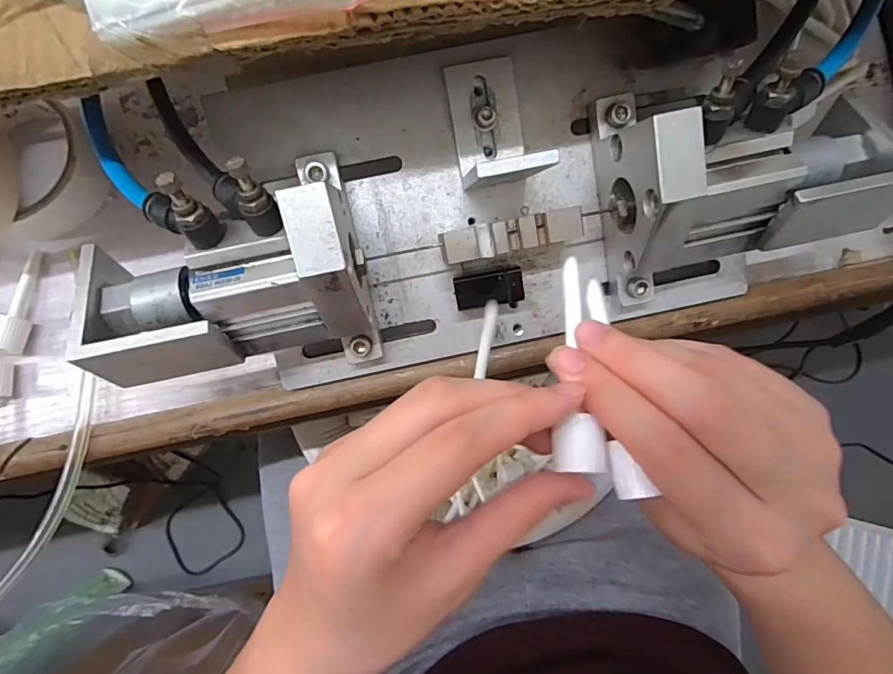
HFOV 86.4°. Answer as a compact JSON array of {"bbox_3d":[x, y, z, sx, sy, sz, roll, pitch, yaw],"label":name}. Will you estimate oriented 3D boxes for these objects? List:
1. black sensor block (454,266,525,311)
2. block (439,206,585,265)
[{"bbox_3d":[0.023,-0.025,0.253,0.036,0.007,0.020,-9,85,-1],"label":"black sensor block"},{"bbox_3d":[0.033,-0.050,0.236,0.069,0.008,0.015,-12,85,-2],"label":"block"}]

